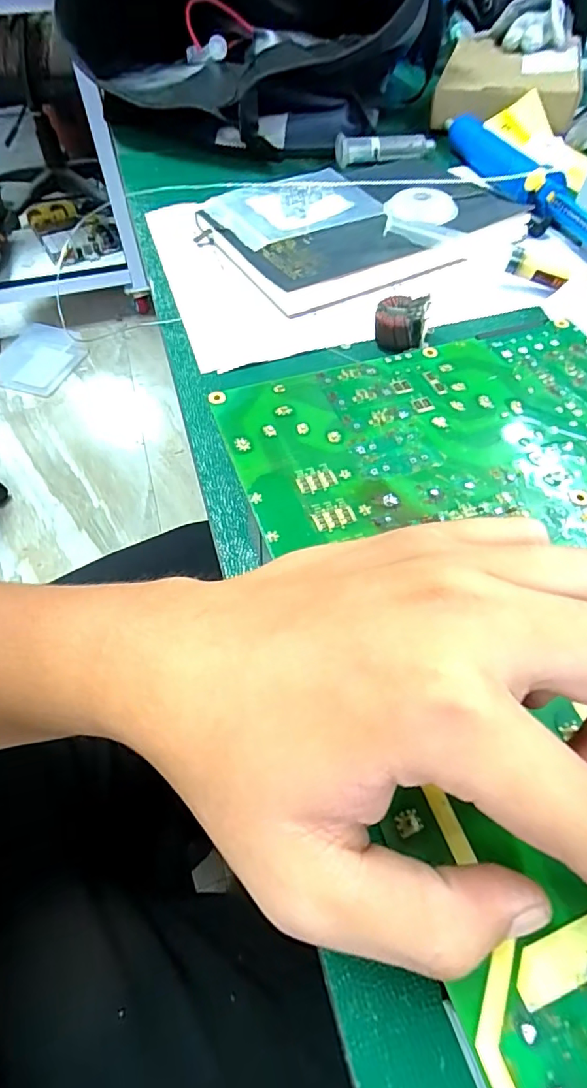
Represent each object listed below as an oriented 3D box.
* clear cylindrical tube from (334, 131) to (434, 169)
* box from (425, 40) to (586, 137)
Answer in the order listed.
[{"bbox_3d":[0.084,-0.360,0.459,0.090,0.020,0.019,-8,57,-5],"label":"clear cylindrical tube"},{"bbox_3d":[0.221,-0.479,0.520,0.130,0.035,0.192,14,57,10],"label":"box"}]

